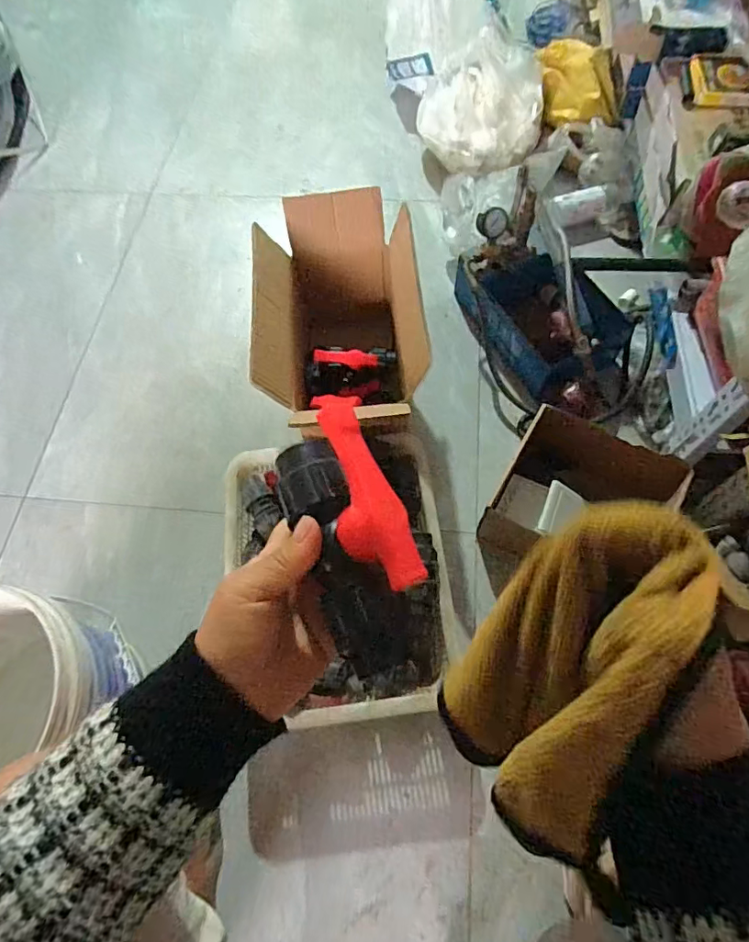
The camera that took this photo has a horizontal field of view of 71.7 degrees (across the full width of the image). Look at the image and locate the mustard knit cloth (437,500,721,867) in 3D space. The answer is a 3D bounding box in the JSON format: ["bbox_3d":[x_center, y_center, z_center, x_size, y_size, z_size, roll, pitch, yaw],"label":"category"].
[{"bbox_3d":[0.100,0.096,0.244,0.065,0.163,0.093,10,28,-24],"label":"mustard knit cloth"}]

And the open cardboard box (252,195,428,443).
[{"bbox_3d":[-0.053,-0.231,0.862,0.244,0.218,0.425,-6,64,1],"label":"open cardboard box"}]

